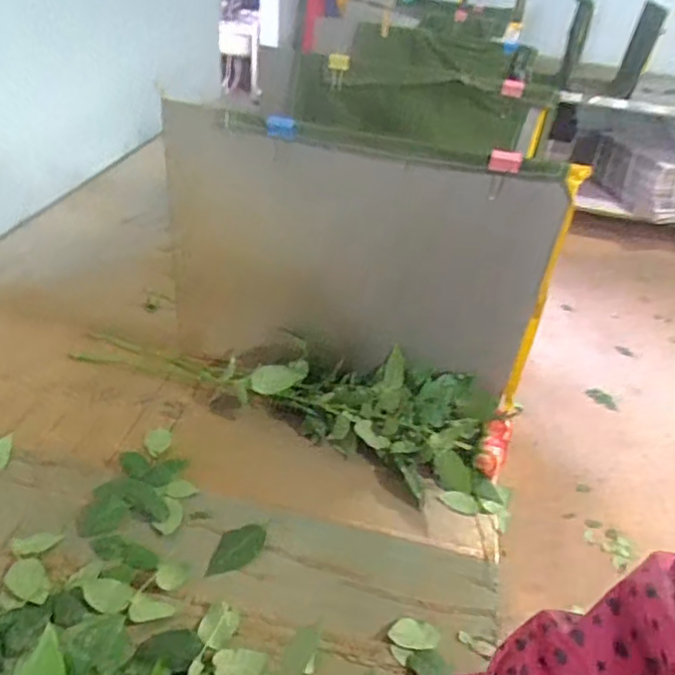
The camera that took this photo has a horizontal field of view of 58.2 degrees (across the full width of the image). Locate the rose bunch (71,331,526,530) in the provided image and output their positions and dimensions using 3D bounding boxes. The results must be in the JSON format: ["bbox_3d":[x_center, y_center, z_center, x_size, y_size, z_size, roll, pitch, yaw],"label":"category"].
[{"bbox_3d":[-0.064,0.074,0.899,0.657,0.097,0.182,16,35,12],"label":"rose bunch"}]

